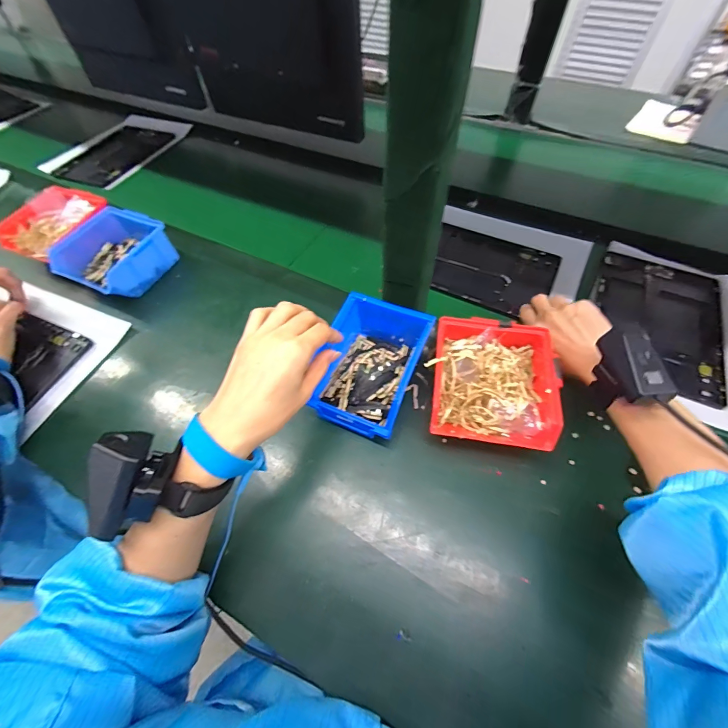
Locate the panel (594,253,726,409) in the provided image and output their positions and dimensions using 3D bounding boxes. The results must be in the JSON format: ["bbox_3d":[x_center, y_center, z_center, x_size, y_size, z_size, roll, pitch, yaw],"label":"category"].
[{"bbox_3d":[0.411,-0.065,0.466,0.155,0.009,0.233,23,61,15],"label":"panel"}]

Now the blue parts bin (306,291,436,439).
[{"bbox_3d":[0.011,-0.002,0.389,0.102,0.077,0.159,20,61,13],"label":"blue parts bin"}]

